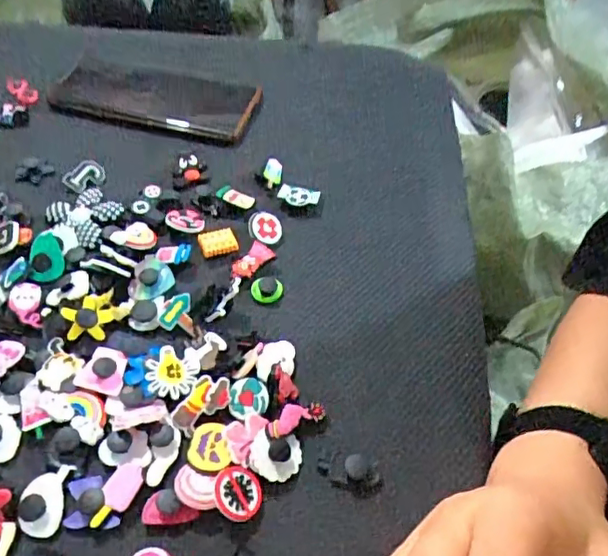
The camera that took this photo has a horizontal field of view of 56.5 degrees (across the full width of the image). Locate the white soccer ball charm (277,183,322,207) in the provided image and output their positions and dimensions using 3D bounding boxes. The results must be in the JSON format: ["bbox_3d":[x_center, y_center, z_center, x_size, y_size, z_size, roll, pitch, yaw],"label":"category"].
[{"bbox_3d":[-0.004,-0.057,0.391,0.028,0.011,0.012,11,50,5],"label":"white soccer ball charm"}]

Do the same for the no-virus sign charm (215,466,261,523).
[{"bbox_3d":[-0.030,0.100,0.263,0.022,0.004,0.024,17,46,-18],"label":"no-virus sign charm"}]

